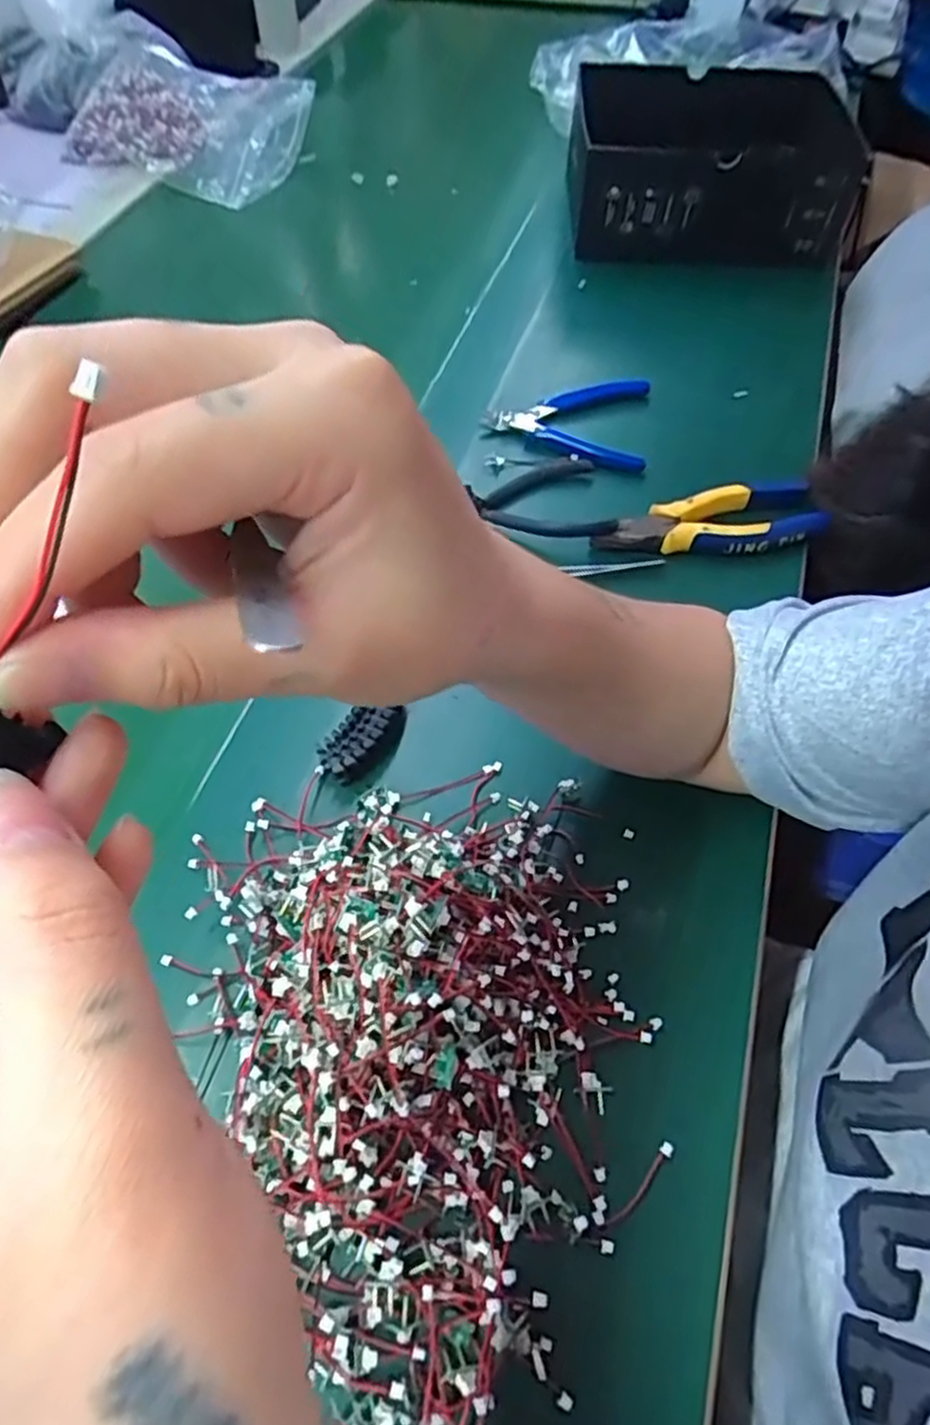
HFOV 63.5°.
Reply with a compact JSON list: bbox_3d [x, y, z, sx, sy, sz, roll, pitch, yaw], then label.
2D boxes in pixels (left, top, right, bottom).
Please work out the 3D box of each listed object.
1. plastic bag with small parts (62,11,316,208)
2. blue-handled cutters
[{"bbox_3d":[-0.302,-0.656,0.827,0.290,0.040,0.187,26,78,13],"label":"plastic bag with small parts"},{"bbox_3d":[0.077,-0.222,0.573,0.119,0.017,0.094,7,58,3],"label":"blue-handled cutters"}]

